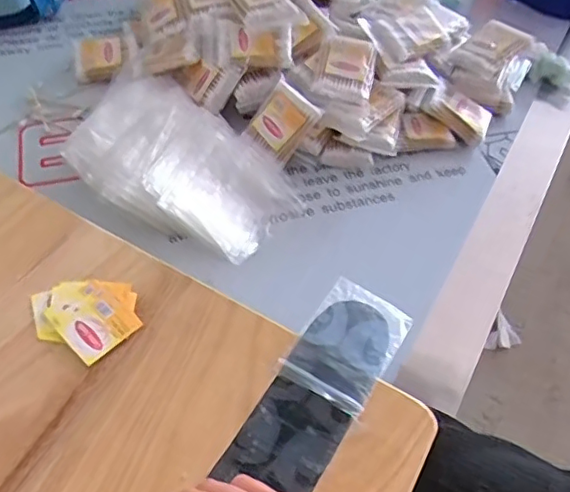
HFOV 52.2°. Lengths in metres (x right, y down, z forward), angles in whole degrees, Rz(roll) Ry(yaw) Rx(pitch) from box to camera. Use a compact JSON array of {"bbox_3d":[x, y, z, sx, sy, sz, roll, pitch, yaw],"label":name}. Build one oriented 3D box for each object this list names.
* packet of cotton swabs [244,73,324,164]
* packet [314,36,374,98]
[{"bbox_3d":[-0.002,-0.125,0.582,0.052,0.067,0.014,36,18,-1],"label":"packet of cotton swabs"},{"bbox_3d":[0.062,-0.183,0.597,0.058,0.015,0.078,11,67,0],"label":"packet"}]

